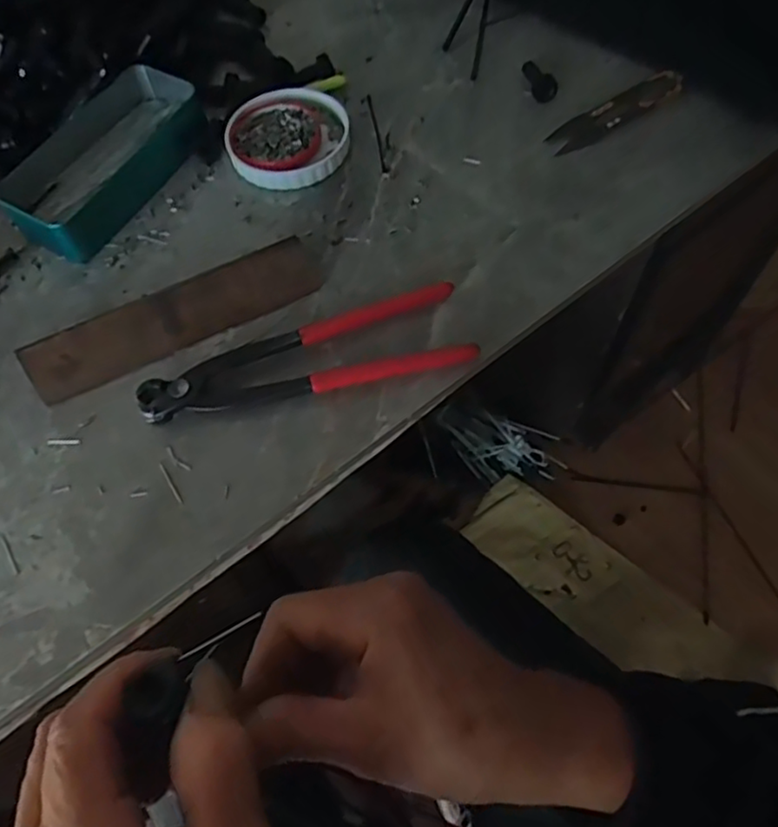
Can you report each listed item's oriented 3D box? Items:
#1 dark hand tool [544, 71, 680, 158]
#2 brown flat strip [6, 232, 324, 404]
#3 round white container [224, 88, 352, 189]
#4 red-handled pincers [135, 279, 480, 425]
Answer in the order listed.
[{"bbox_3d":[0.166,-0.221,0.487,0.112,0.010,0.029,-30,64,-13],"label":"dark hand tool"},{"bbox_3d":[-0.130,-0.059,0.411,0.181,0.036,0.008,-25,22,-9],"label":"brown flat strip"},{"bbox_3d":[-0.074,-0.201,0.486,0.089,0.019,0.080,10,63,8],"label":"round white container"},{"bbox_3d":[-0.049,-0.032,0.398,0.193,0.016,0.051,-14,62,-5],"label":"red-handled pincers"}]

